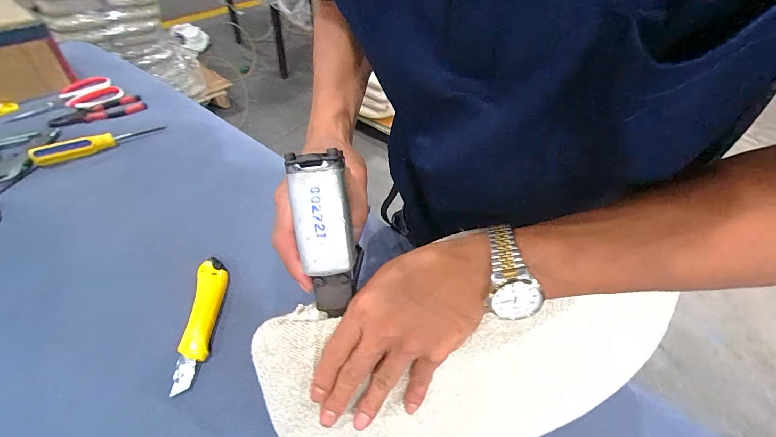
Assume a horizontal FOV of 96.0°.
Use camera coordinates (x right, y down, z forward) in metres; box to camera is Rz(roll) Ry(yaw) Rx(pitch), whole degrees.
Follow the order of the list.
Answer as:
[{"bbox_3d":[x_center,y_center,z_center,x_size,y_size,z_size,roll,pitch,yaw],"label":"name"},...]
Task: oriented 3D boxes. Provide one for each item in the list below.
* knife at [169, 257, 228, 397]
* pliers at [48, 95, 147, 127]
[{"bbox_3d":[-0.230,0.124,0.434,0.034,0.018,0.165,-2,49,-8],"label":"knife"},{"bbox_3d":[-0.539,-0.198,0.661,0.063,0.021,0.149,27,52,16],"label":"pliers"}]

